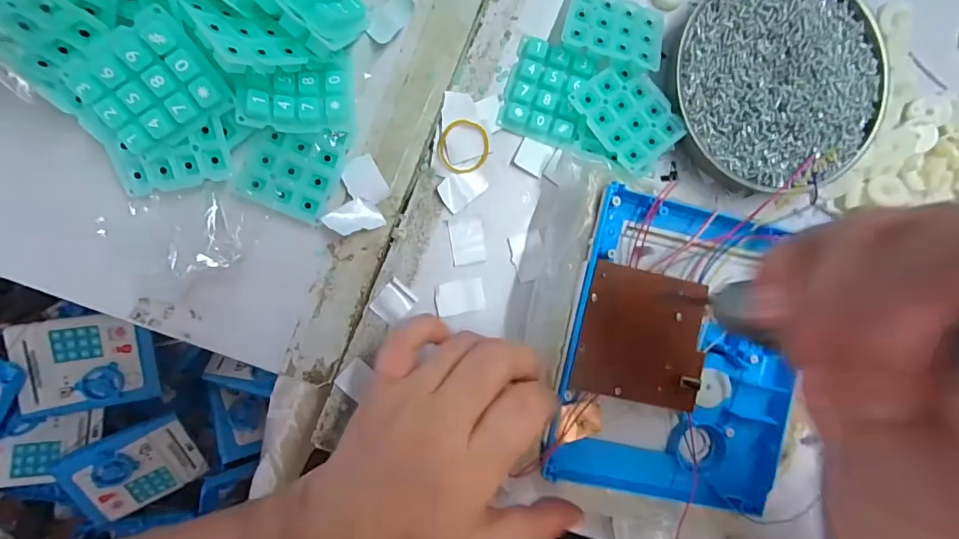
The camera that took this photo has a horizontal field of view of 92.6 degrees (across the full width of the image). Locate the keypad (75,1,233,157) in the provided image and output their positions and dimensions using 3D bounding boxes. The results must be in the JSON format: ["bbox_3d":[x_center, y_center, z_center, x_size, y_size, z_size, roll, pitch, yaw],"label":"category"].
[{"bbox_3d":[-0.156,-0.086,0.216,0.056,0.008,0.047,-30,120,2],"label":"keypad"}]

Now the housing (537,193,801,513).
[{"bbox_3d":[0.116,0.048,0.259,0.133,0.036,0.162,13,83,-4],"label":"housing"}]

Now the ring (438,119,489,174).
[{"bbox_3d":[-0.009,-0.073,0.273,0.031,0.004,0.031,-7,111,-17],"label":"ring"}]

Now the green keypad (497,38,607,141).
[{"bbox_3d":[0.043,-0.108,0.275,0.051,0.012,0.056,17,91,-2],"label":"green keypad"}]

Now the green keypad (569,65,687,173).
[{"bbox_3d":[0.089,-0.092,0.270,0.050,0.010,0.058,-36,96,-4],"label":"green keypad"}]

